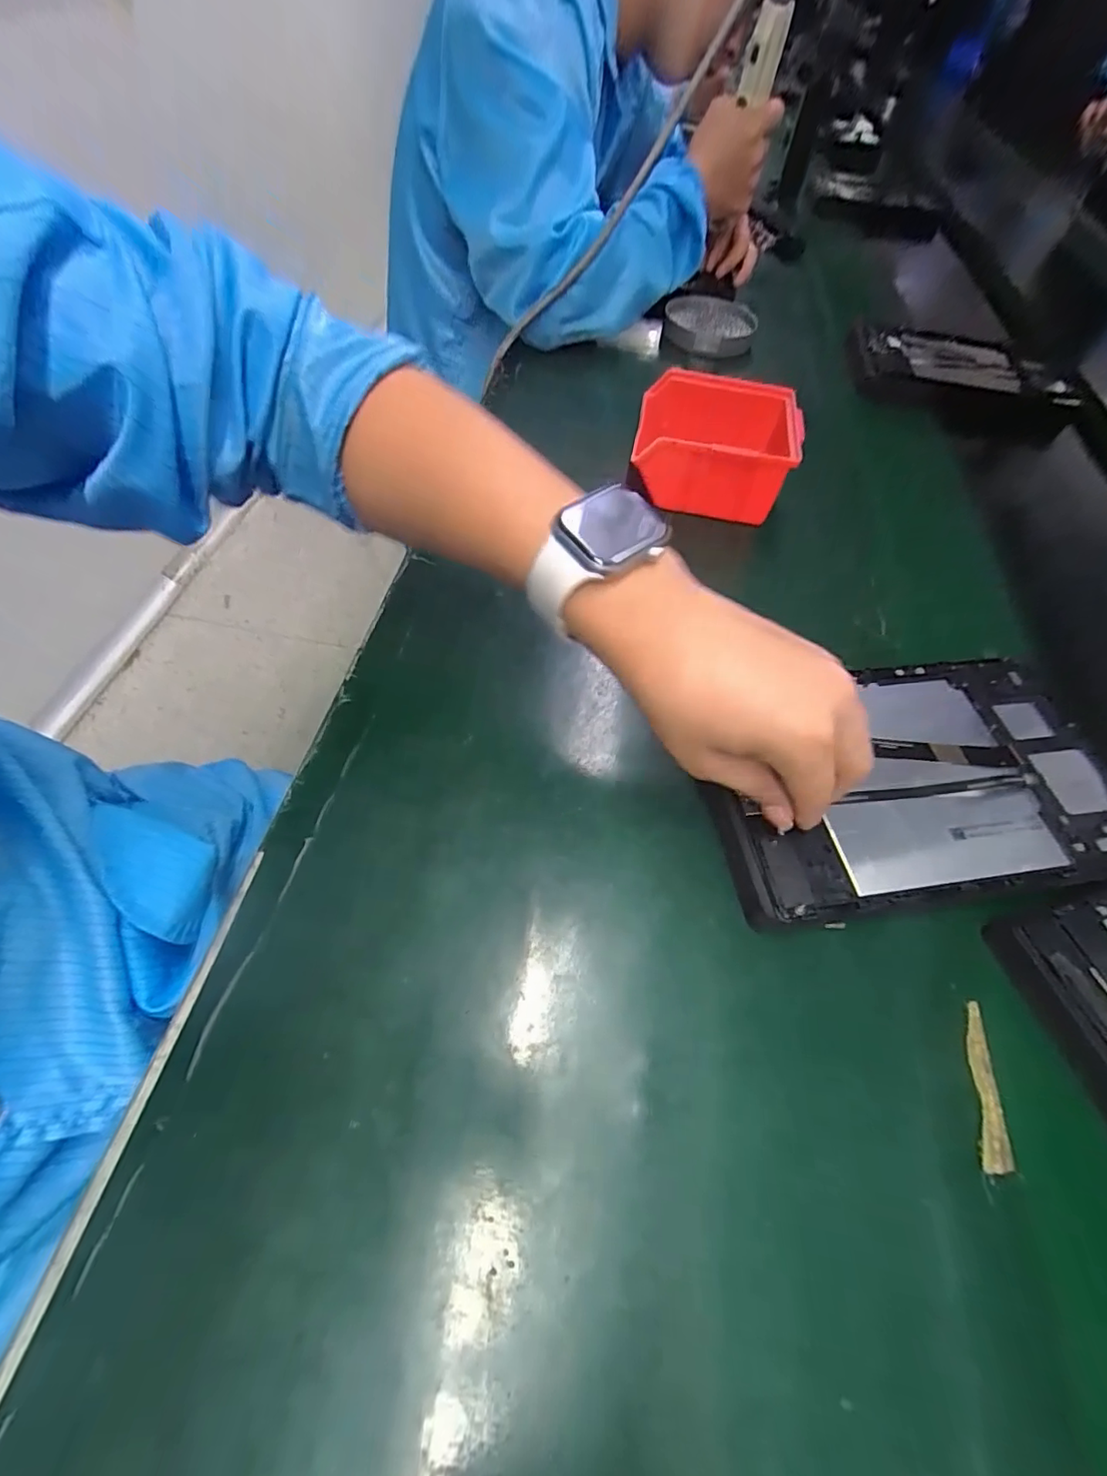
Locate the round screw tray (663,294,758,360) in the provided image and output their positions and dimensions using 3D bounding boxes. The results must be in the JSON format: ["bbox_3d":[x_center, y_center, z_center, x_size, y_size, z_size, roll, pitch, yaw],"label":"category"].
[{"bbox_3d":[0.194,-0.516,0.670,0.108,0.026,0.126,14,58,5],"label":"round screw tray"}]

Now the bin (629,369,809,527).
[{"bbox_3d":[0.144,-0.265,0.486,0.139,0.062,0.132,15,58,5],"label":"bin"}]

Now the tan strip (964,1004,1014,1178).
[{"bbox_3d":[0.207,0.166,0.259,0.014,0.004,0.070,15,58,-1],"label":"tan strip"}]

